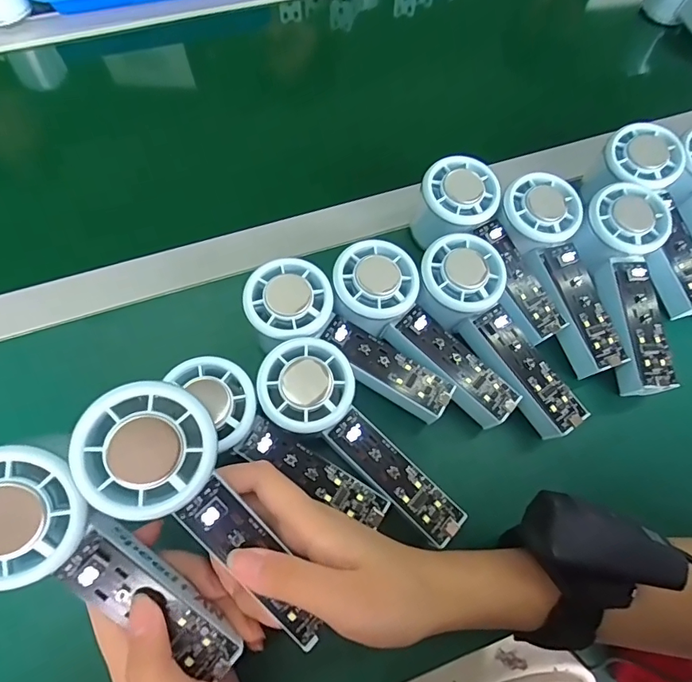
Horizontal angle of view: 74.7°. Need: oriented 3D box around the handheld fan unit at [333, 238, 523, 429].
[{"bbox_3d":[0.051,-0.003,0.309,0.055,0.028,0.149,-43,89,-19],"label":"handheld fan unit"}]

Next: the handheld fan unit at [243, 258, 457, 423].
[{"bbox_3d":[-0.002,0.005,0.304,0.148,0.033,0.058,35,68,-3],"label":"handheld fan unit"}]

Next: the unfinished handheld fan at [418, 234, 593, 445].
[{"bbox_3d":[0.103,-0.003,0.316,0.054,0.040,0.149,-32,86,-16],"label":"unfinished handheld fan"}]

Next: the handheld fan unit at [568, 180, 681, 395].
[{"bbox_3d":[0.203,-0.039,0.326,0.057,0.029,0.151,-5,81,-5],"label":"handheld fan unit"}]

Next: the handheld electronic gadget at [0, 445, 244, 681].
[{"bbox_3d":[-0.113,0.106,0.211,0.149,0.026,0.052,45,67,-19],"label":"handheld electronic gadget"}]

